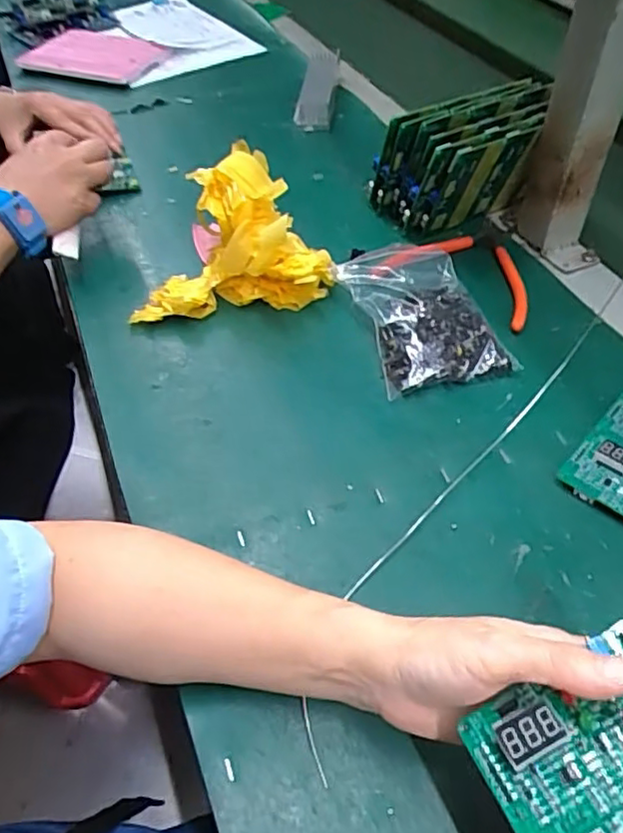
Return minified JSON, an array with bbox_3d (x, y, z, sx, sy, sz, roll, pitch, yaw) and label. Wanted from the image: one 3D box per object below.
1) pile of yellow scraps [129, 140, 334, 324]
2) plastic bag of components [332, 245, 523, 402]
[{"bbox_3d":[-0.070,-0.145,0.509,0.165,0.110,0.087,-9,49,-5],"label":"pile of yellow scraps"},{"bbox_3d":[0.086,-0.083,0.497,0.097,0.032,0.146,-14,50,-10],"label":"plastic bag of components"}]

